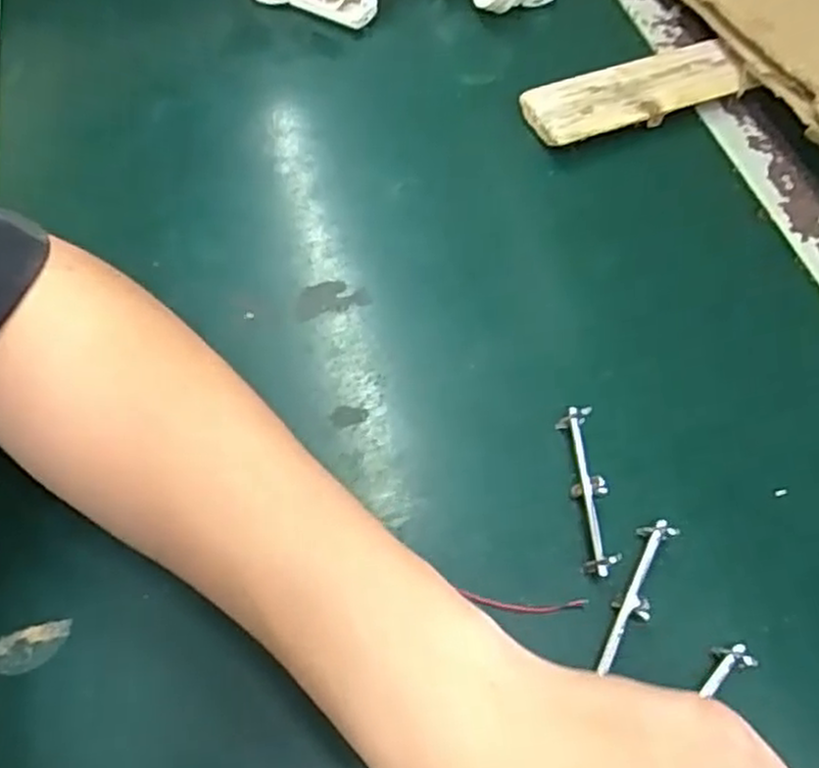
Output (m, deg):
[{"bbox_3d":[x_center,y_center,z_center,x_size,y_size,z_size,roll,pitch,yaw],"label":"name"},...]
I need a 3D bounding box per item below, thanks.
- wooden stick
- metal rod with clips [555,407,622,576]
[{"bbox_3d":[0.129,-0.165,0.435,0.125,0.015,0.045,-20,60,-11],"label":"wooden stick"},{"bbox_3d":[0.074,0.043,0.310,0.014,0.013,0.070,-4,59,-1],"label":"metal rod with clips"}]

